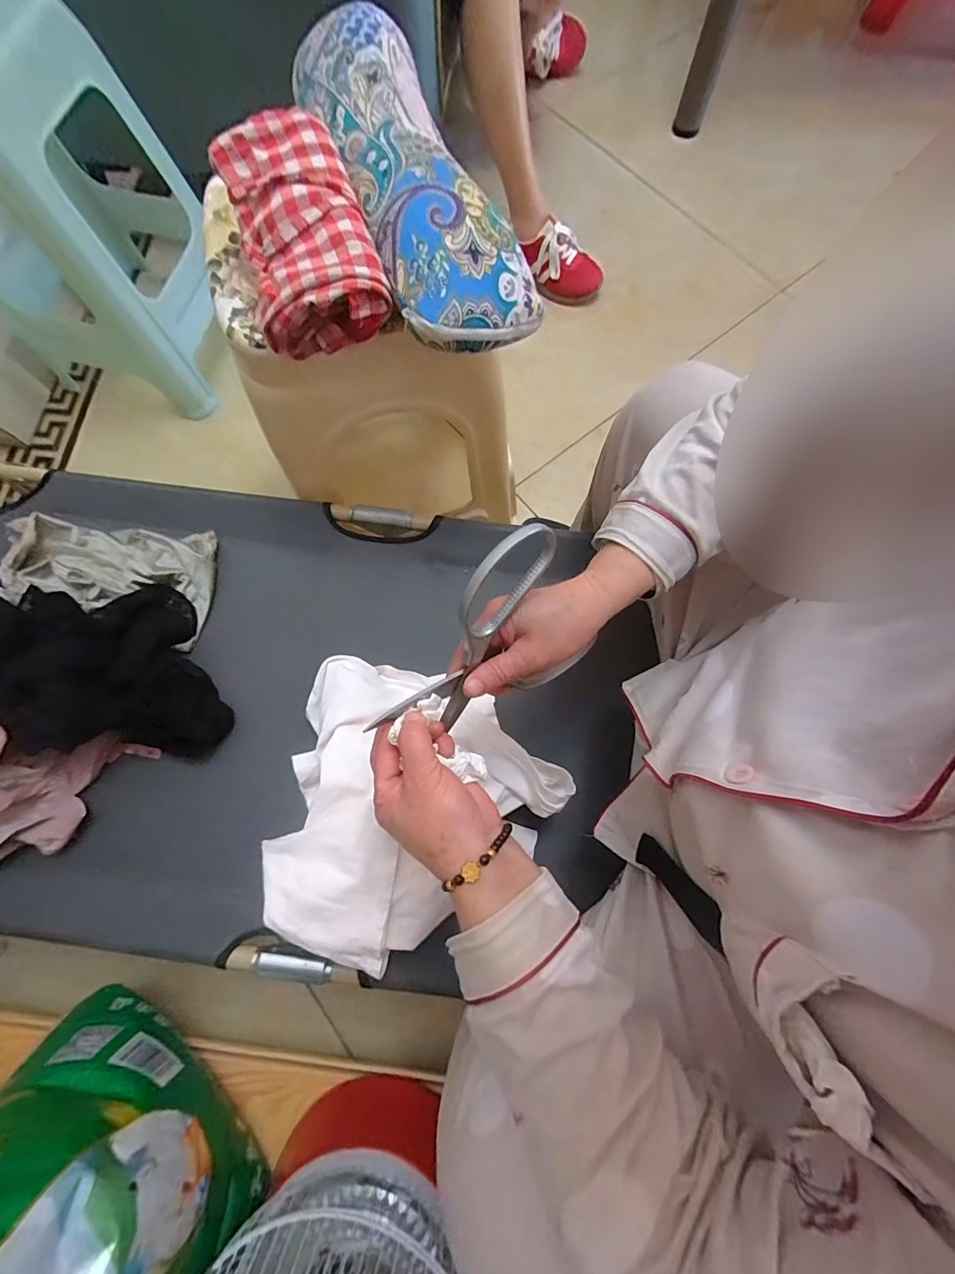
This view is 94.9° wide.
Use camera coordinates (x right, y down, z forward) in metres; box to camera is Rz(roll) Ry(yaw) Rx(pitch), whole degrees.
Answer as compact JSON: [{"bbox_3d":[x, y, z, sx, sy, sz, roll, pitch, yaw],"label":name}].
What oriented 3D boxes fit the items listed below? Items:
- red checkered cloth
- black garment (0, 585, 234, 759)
[{"bbox_3d":[-0.153,-0.354,0.393,0.113,0.074,0.184,-16,77,-3],"label":"red checkered cloth"},{"bbox_3d":[-0.425,0.044,0.479,0.181,0.143,0.222,-25,77,-5],"label":"black garment"}]

